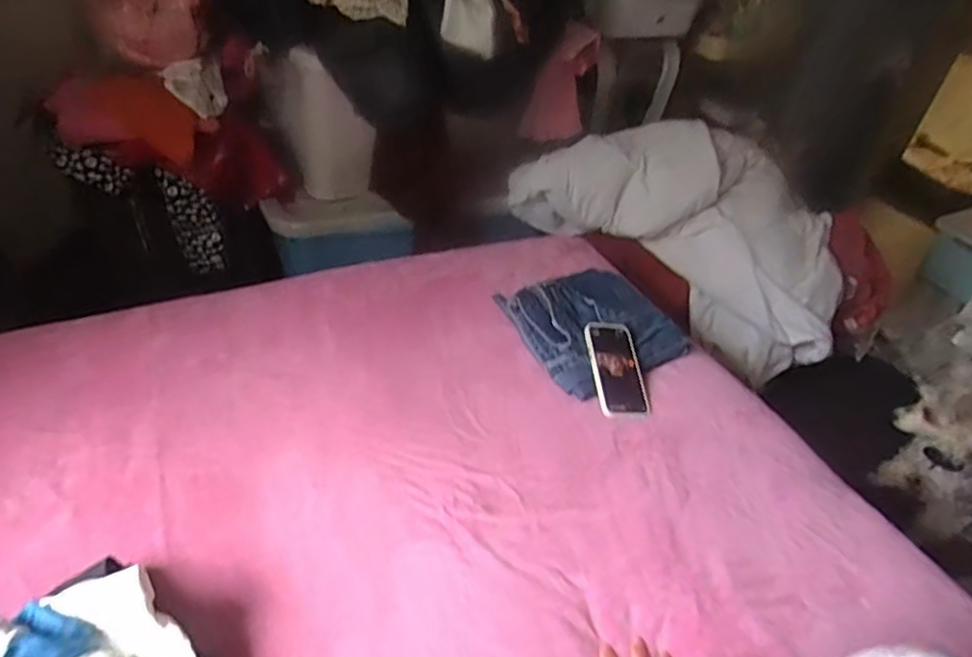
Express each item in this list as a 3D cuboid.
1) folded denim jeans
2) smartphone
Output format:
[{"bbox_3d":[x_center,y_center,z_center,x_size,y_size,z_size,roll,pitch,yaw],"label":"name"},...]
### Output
[{"bbox_3d":[0.193,-0.013,1.052,0.278,0.058,0.241,-16,45,-25],"label":"folded denim jeans"},{"bbox_3d":[0.207,0.065,0.966,0.085,0.018,0.171,-1,58,-10],"label":"smartphone"}]

